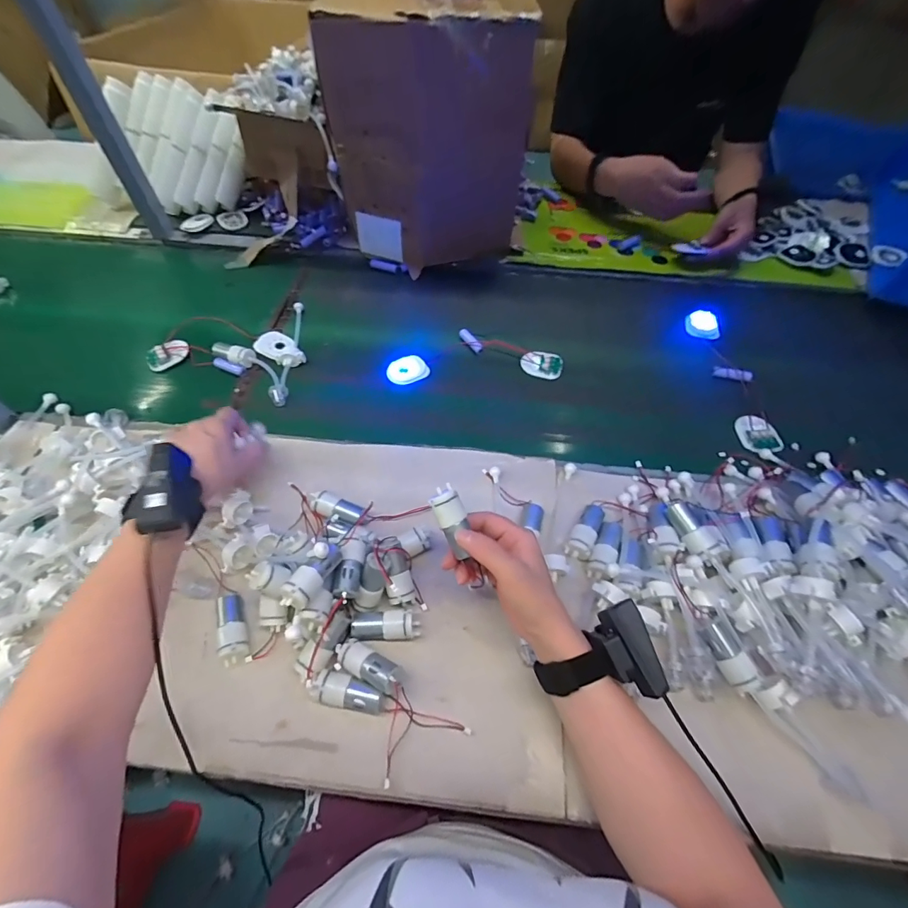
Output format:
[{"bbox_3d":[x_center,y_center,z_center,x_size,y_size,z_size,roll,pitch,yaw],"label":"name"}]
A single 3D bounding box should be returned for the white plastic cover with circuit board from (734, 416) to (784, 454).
[{"bbox_3d":[0.398,-0.025,0.584,0.044,0.013,0.056,-2,57,-3],"label":"white plastic cover with circuit board"}]

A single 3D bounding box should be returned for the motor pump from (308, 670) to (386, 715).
[{"bbox_3d":[-0.093,0.215,0.401,0.068,0.027,0.024,12,57,6],"label":"motor pump"}]

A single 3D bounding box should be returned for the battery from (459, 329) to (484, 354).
[{"bbox_3d":[0.025,-0.172,0.678,0.013,0.014,0.044,-35,64,-22],"label":"battery"}]

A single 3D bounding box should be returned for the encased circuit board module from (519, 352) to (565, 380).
[{"bbox_3d":[0.128,-0.130,0.656,0.061,0.014,0.040,9,57,4],"label":"encased circuit board module"}]

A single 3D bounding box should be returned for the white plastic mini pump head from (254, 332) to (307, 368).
[{"bbox_3d":[-0.258,-0.155,0.662,0.051,0.019,0.087,-35,64,-22],"label":"white plastic mini pump head"}]

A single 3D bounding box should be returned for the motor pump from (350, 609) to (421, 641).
[{"bbox_3d":[-0.066,0.166,0.432,0.064,0.024,0.026,1,57,-1],"label":"motor pump"}]

